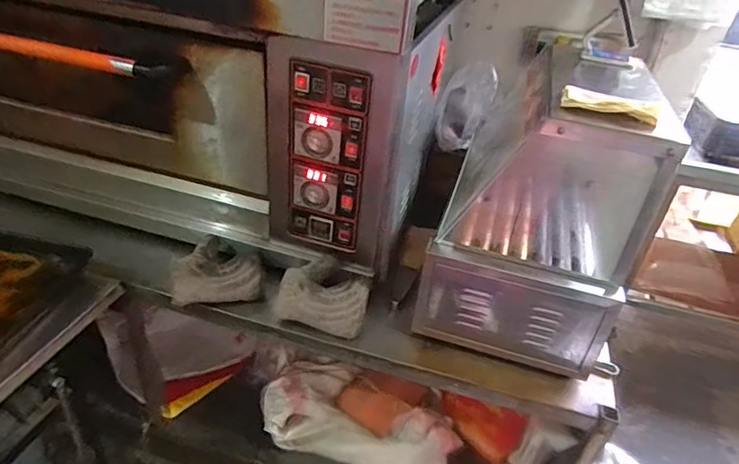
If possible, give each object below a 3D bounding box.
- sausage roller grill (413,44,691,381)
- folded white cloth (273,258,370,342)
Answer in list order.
[{"bbox_3d":[0.345,-0.109,1.055,0.324,0.469,0.581,14,35,10],"label":"sausage roller grill"},{"bbox_3d":[-0.091,0.132,1.012,0.172,0.077,0.135,10,34,5],"label":"folded white cloth"}]

